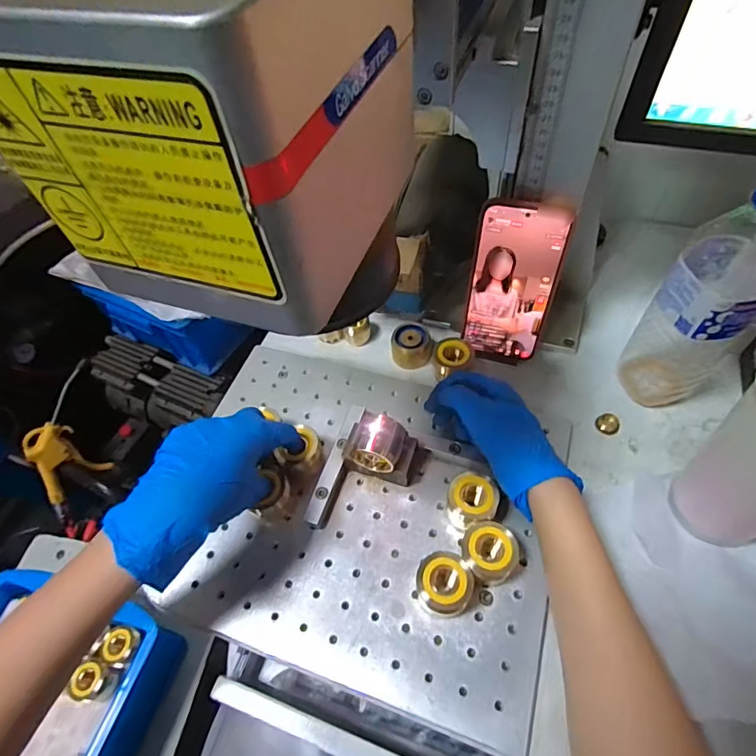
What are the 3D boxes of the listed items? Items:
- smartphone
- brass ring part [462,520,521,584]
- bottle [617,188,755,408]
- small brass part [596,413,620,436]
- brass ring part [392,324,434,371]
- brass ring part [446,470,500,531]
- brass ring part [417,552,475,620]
[{"bbox_3d":[0.125,-0.084,0.439,0.075,0.159,0.007,12,45,11],"label":"smartphone"},{"bbox_3d":[0.086,0.135,0.362,0.041,0.044,0.038,20,58,18],"label":"brass ring part"},{"bbox_3d":[0.261,-0.055,0.375,0.071,0.227,0.063,35,64,26],"label":"bottle"},{"bbox_3d":[0.218,0.043,0.445,0.020,0.008,0.018,19,58,17],"label":"small brass part"},{"bbox_3d":[0.036,-0.033,0.497,0.042,0.031,0.037,-1,54,4],"label":"brass ring part"},{"bbox_3d":[0.077,0.102,0.385,0.038,0.041,0.035,-2,54,3],"label":"brass ring part"},{"bbox_3d":[0.050,0.155,0.355,0.040,0.039,0.039,13,56,14],"label":"brass ring part"}]

